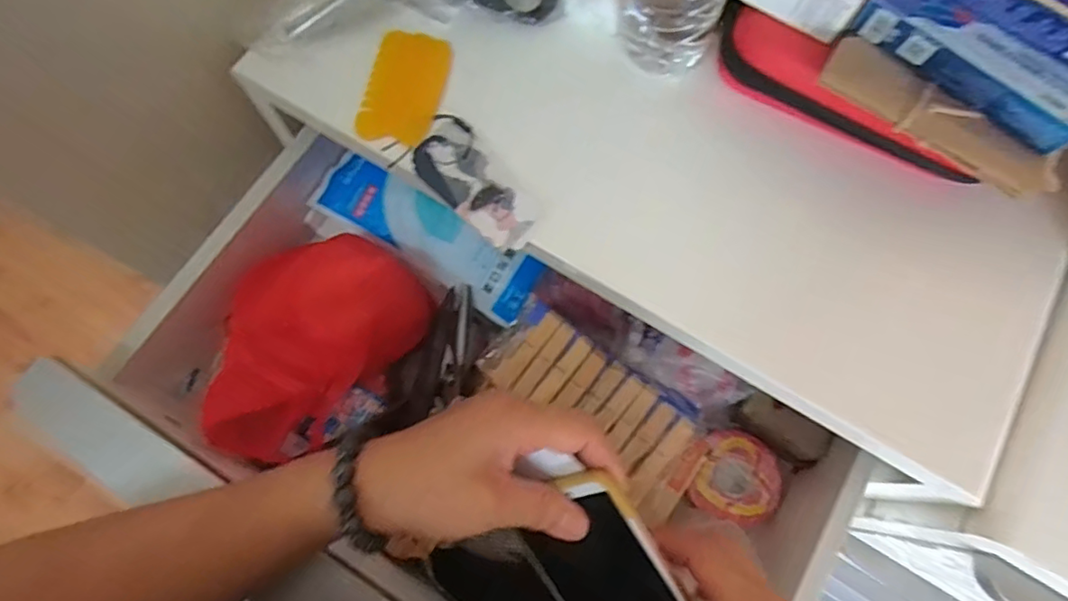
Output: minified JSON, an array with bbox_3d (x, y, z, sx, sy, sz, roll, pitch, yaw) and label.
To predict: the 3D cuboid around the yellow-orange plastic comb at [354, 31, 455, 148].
[{"bbox_3d":[-0.092,-0.152,0.414,0.051,0.008,0.087,13,77,-1],"label":"yellow-orange plastic comb"}]

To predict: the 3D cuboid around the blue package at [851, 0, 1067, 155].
[{"bbox_3d":[0.261,-0.142,0.341,0.136,0.030,0.042,38,76,9],"label":"blue package"}]

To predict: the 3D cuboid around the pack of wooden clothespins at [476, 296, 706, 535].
[{"bbox_3d":[0.048,0.077,0.429,0.177,0.037,0.077,40,76,10],"label":"pack of wooden clothespins"}]

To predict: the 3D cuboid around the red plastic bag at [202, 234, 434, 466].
[{"bbox_3d":[-0.181,0.024,0.448,0.134,0.058,0.183,38,76,9],"label":"red plastic bag"}]

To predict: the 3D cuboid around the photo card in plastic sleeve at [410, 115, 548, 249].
[{"bbox_3d":[-0.038,-0.082,0.398,0.106,0.008,0.051,44,77,11],"label":"photo card in plastic sleeve"}]

